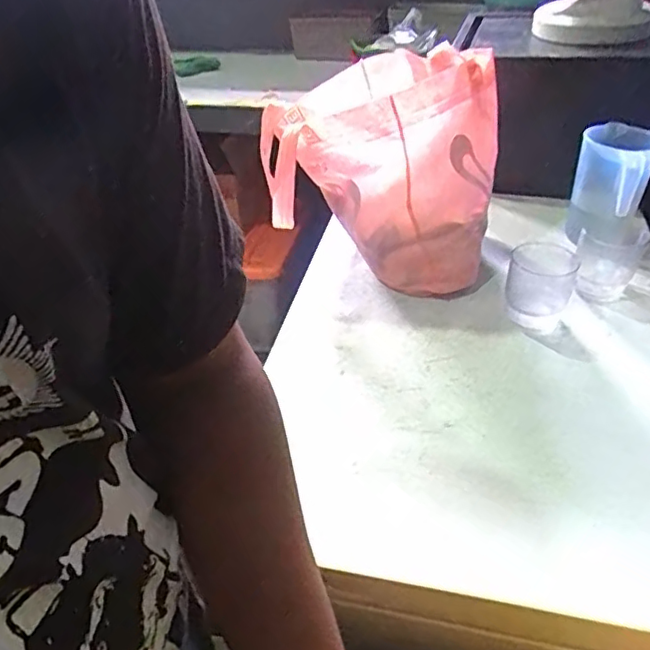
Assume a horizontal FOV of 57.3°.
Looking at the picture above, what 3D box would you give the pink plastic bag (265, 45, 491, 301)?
[{"bbox_3d":[0.085,-0.252,0.897,0.324,0.270,0.268,10,39,16],"label":"pink plastic bag"}]

